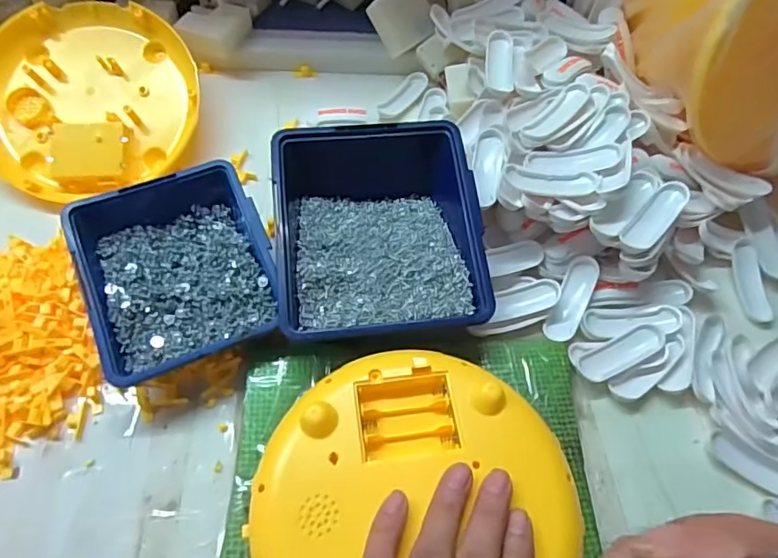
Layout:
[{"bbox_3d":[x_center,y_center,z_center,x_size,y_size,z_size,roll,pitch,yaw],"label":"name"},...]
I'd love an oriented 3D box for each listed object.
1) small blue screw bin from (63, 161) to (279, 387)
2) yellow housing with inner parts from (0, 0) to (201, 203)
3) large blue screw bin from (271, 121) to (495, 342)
[{"bbox_3d":[-0.147,-0.006,0.372,0.123,0.050,0.144,-21,62,-15],"label":"small blue screw bin"},{"bbox_3d":[-0.262,-0.151,0.462,0.185,0.045,0.185,10,78,-4],"label":"yellow housing with inner parts"},{"bbox_3d":[-0.009,-0.040,0.392,0.143,0.057,0.175,-5,60,-6],"label":"large blue screw bin"}]

